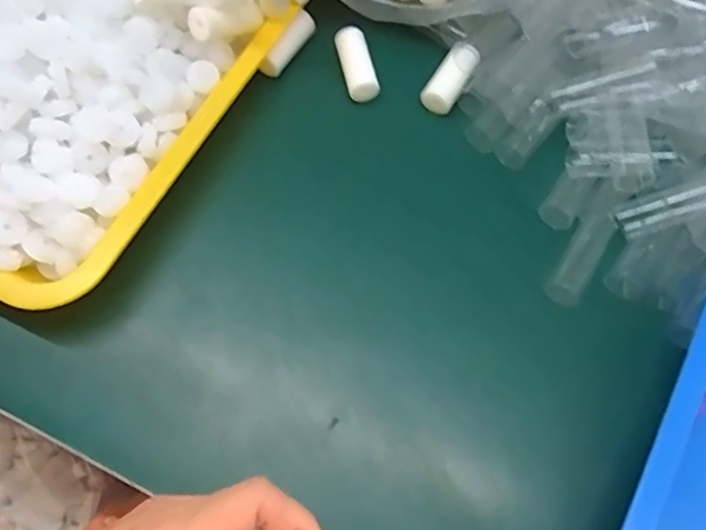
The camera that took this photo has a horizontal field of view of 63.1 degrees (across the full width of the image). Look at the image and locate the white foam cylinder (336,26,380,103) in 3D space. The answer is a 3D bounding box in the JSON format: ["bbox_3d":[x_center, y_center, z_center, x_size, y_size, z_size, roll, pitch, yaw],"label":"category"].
[{"bbox_3d":[0.002,-0.140,0.399,0.021,0.017,0.051,-15,67,-7],"label":"white foam cylinder"}]

